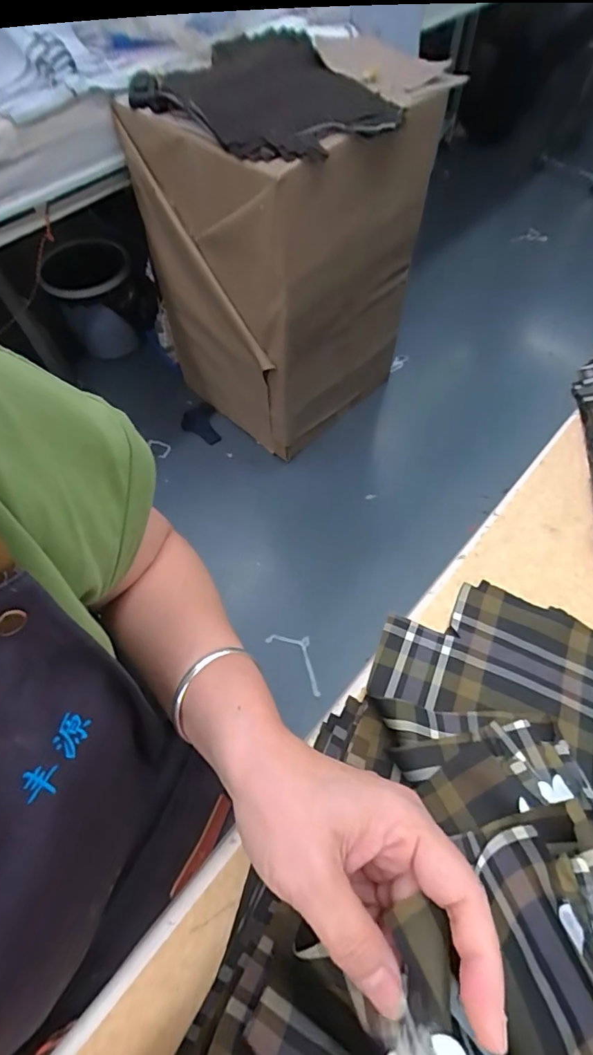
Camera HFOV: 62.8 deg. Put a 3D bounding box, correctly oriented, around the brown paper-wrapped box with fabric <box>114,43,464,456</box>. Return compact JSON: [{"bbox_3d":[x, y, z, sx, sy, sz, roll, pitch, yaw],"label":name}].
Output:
[{"bbox_3d":[-0.007,-0.601,1.153,0.477,0.735,0.468,34,66,19],"label":"brown paper-wrapped box with fabric"}]

